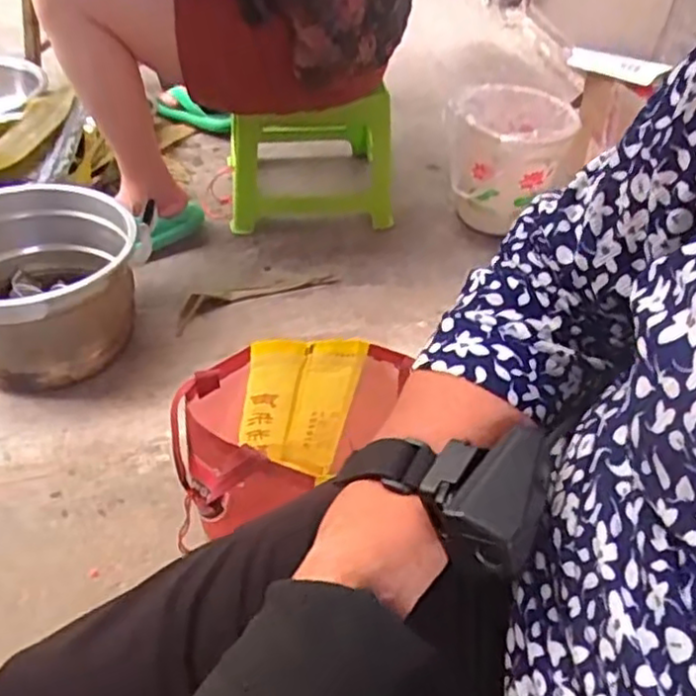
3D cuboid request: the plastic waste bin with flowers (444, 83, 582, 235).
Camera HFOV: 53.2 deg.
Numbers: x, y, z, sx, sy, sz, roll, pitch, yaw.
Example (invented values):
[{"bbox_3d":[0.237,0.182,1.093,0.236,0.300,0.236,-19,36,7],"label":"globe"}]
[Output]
[{"bbox_3d":[0.329,-0.381,1.437,0.222,0.263,0.235,1,45,-1],"label":"plastic waste bin with flowers"}]

